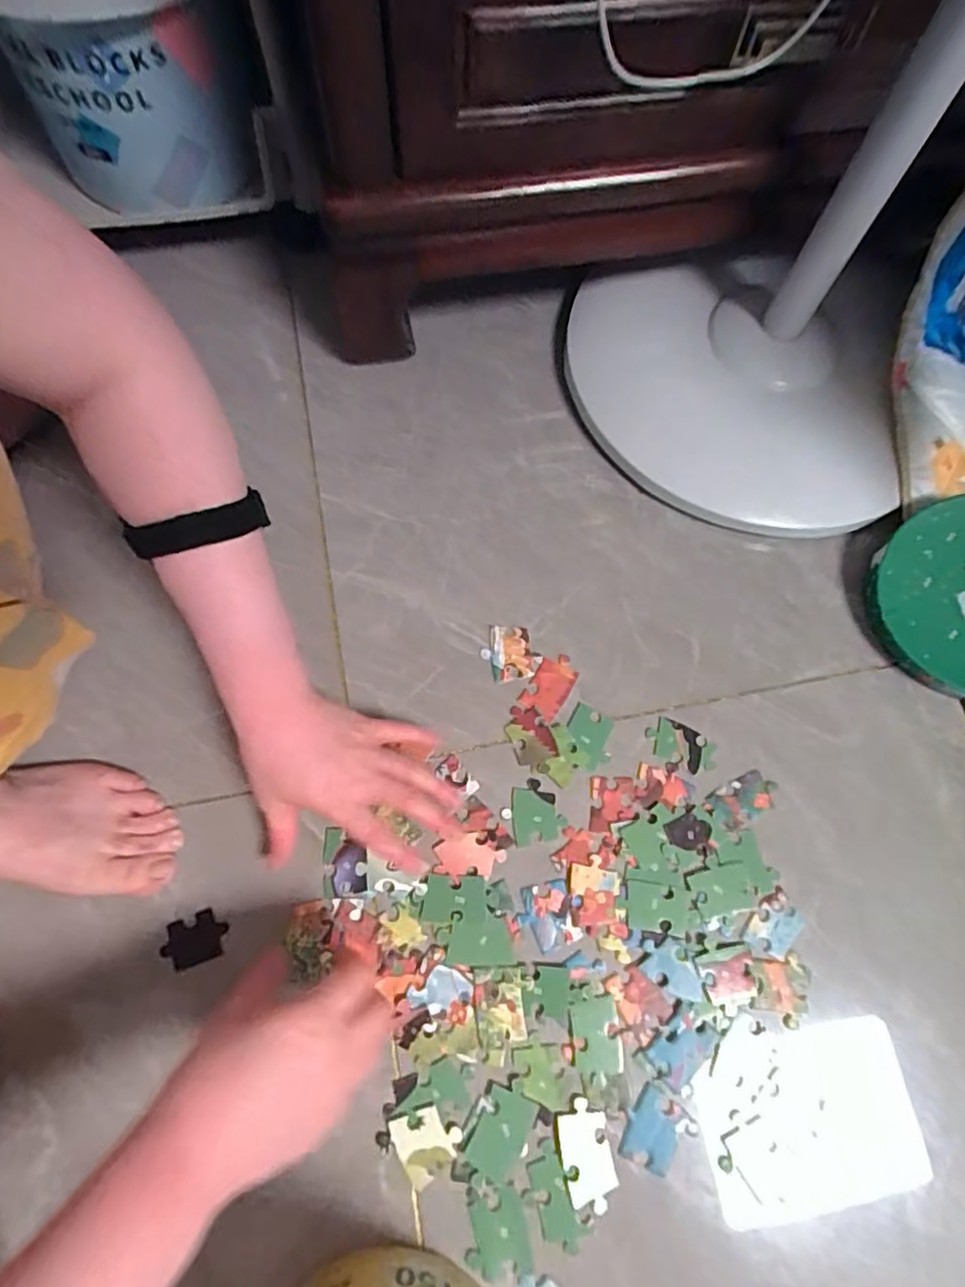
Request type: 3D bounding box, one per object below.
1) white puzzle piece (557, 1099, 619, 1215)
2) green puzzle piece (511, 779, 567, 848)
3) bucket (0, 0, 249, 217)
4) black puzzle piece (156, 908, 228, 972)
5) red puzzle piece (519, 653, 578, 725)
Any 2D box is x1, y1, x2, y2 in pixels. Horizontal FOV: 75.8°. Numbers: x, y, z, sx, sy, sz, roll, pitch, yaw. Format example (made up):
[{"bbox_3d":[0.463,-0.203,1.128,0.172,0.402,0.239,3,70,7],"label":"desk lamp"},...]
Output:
[{"bbox_3d":[0.070,0.340,0.410,0.033,0.004,0.062,-10,72,-5],"label":"white puzzle piece"},{"bbox_3d":[0.043,0.131,0.482,0.039,0.004,0.046,-5,71,-4],"label":"green puzzle piece"},{"bbox_3d":[-0.313,-0.492,0.523,0.190,0.181,0.156,32,73,9],"label":"bucket"},{"bbox_3d":[-0.208,0.214,0.446,0.047,0.004,0.034,-17,72,-8],"label":"black puzzle piece"},{"bbox_3d":[0.057,0.034,0.512,0.033,0.004,0.053,33,73,9],"label":"red puzzle piece"}]

